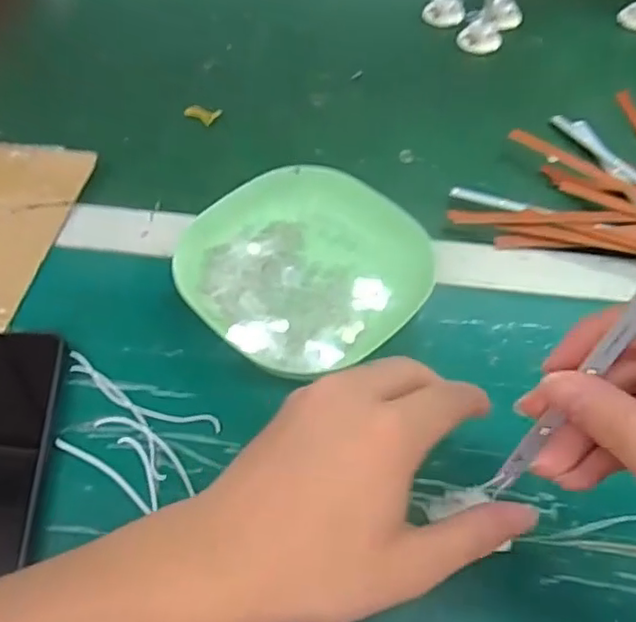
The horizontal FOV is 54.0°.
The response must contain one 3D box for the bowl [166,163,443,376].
[{"bbox_3d":[-0.008,-0.027,0.395,0.138,0.036,0.142,32,58,19],"label":"bowl"}]

